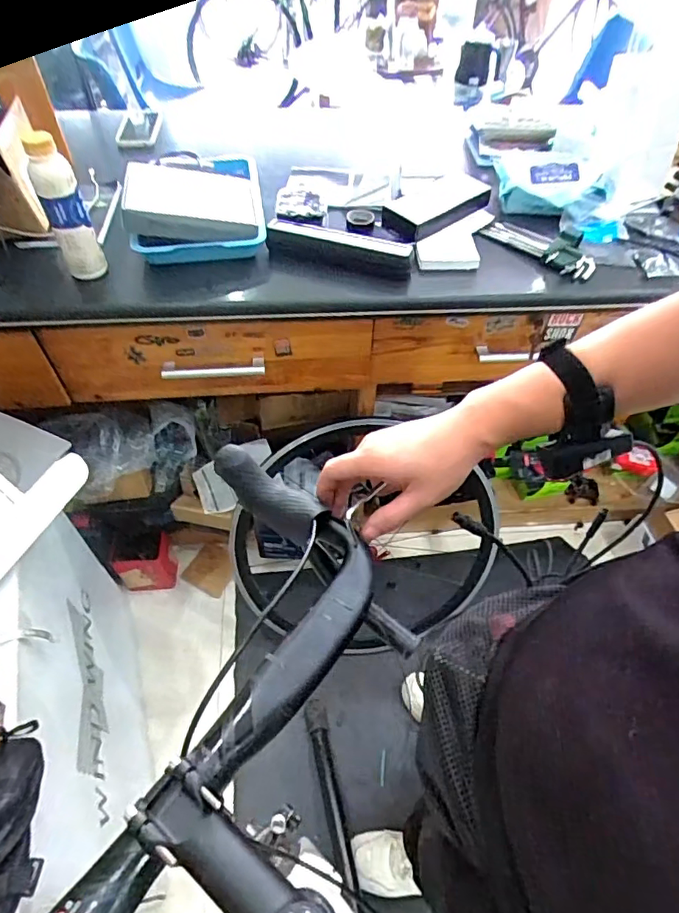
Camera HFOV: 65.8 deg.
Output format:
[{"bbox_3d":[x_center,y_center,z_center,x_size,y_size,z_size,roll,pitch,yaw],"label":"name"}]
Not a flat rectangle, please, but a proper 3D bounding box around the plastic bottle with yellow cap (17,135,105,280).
[{"bbox_3d":[-0.410,-0.365,0.795,0.061,0.209,0.047,-21,56,-17],"label":"plastic bottle with yellow cap"}]

